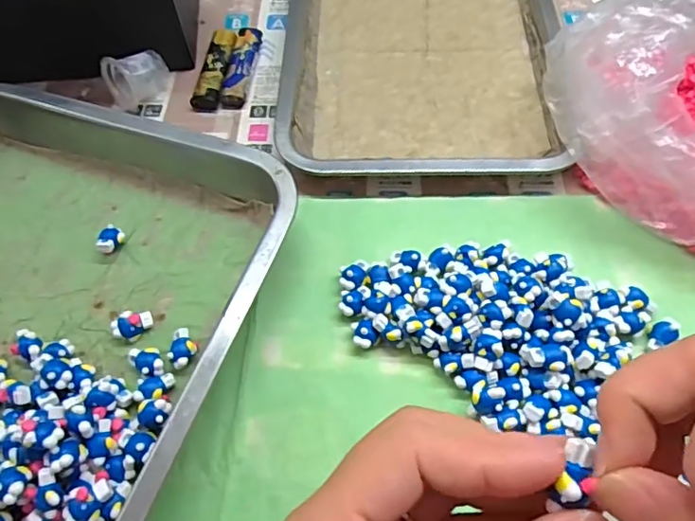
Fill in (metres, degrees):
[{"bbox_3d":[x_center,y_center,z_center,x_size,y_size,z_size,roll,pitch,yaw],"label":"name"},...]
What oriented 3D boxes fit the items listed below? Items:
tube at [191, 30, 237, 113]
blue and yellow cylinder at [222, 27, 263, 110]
[{"bbox_3d":[-0.102,-0.149,0.415,0.021,0.011,0.081,5,60,5],"label":"tube"},{"bbox_3d":[-0.082,-0.152,0.417,0.018,0.012,0.081,4,60,4],"label":"blue and yellow cylinder"}]

